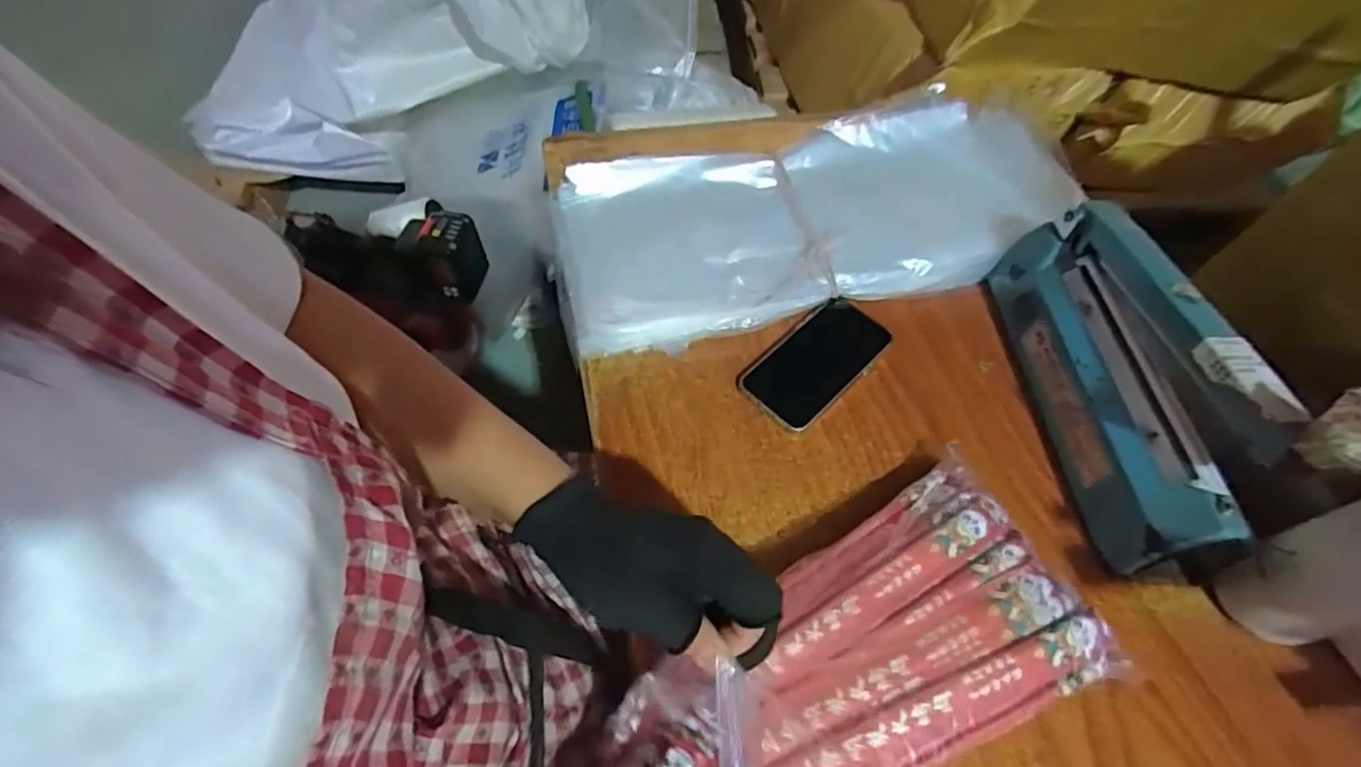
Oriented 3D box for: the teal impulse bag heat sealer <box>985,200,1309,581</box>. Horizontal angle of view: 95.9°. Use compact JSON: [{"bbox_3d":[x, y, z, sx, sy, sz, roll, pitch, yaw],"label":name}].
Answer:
[{"bbox_3d":[0.353,-0.016,0.486,0.072,0.143,0.299,0,59,-3],"label":"teal impulse bag heat sealer"}]

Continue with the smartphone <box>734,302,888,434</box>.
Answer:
[{"bbox_3d":[0.126,-0.024,0.562,0.078,0.008,0.149,40,65,19],"label":"smartphone"}]

